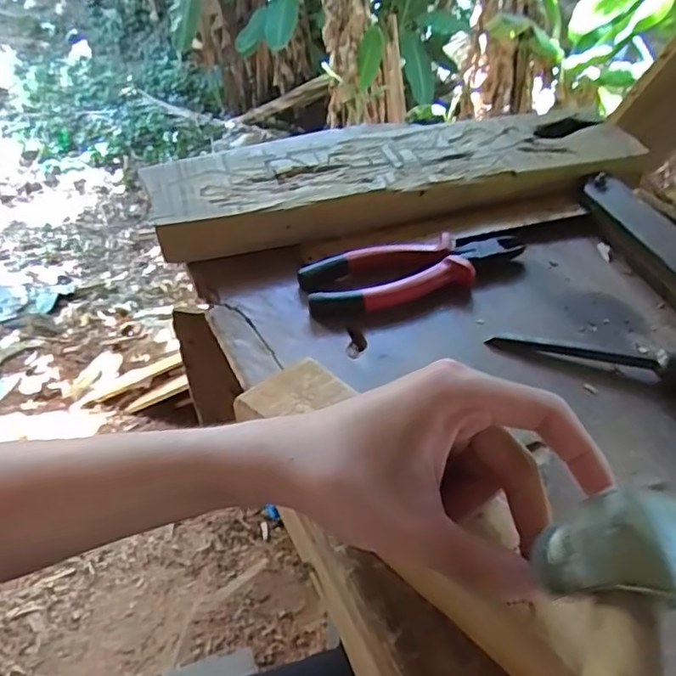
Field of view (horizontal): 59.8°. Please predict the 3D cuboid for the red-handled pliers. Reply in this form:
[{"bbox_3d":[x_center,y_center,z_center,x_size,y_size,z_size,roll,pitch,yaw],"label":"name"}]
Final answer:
[{"bbox_3d":[0.064,-0.054,0.476,0.186,0.019,0.060,-11,48,-11],"label":"red-handled pliers"}]

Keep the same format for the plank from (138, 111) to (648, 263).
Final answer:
[{"bbox_3d":[0.057,-0.153,0.559,0.454,0.045,0.126,-10,48,-10],"label":"plank"}]

